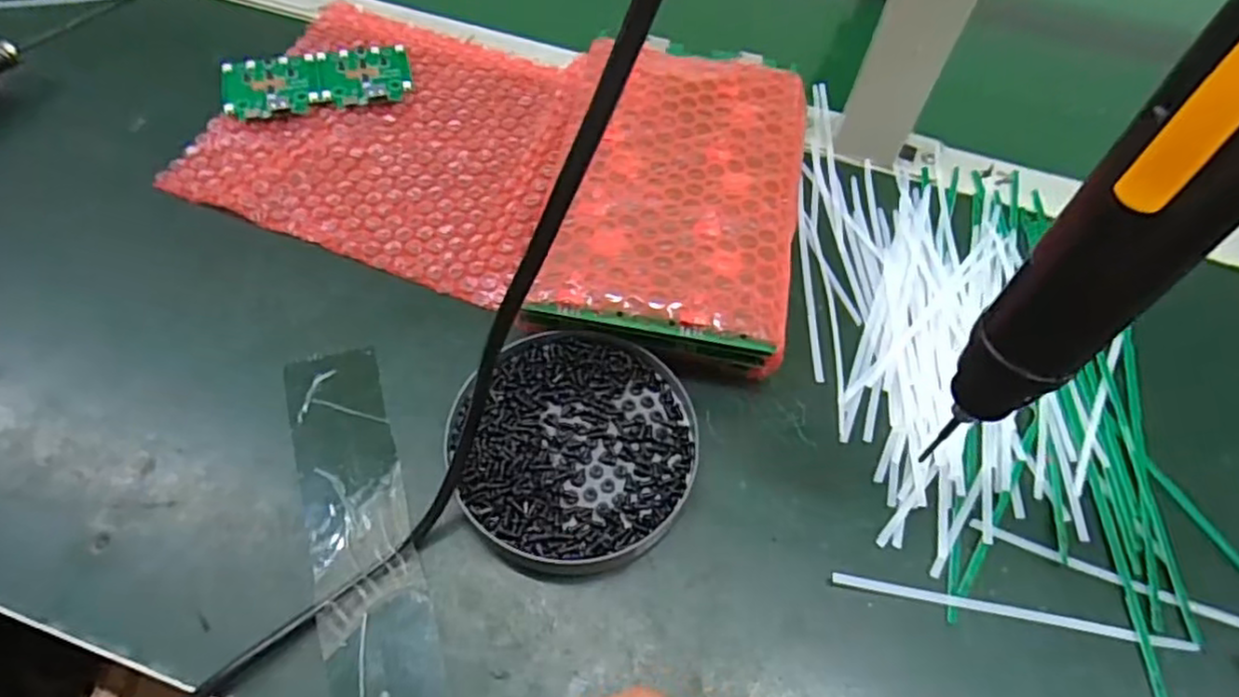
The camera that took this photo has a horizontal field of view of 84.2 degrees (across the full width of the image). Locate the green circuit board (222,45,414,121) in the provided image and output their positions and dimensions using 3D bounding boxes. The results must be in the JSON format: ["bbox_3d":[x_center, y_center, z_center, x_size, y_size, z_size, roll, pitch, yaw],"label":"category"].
[{"bbox_3d":[-0.198,-0.177,0.452,0.115,0.008,0.053,-14,60,-12],"label":"green circuit board"}]

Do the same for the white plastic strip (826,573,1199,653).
[{"bbox_3d":[0.170,0.114,0.298,0.152,0.004,0.006,10,58,3],"label":"white plastic strip"}]

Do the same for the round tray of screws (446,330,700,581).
[{"bbox_3d":[-0.020,0.046,0.320,0.109,0.020,0.112,2,58,-3],"label":"round tray of screws"}]

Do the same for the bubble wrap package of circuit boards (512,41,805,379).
[{"bbox_3d":[0.032,-0.084,0.385,0.145,0.049,0.201,8,58,1],"label":"bubble wrap package of circuit boards"}]

